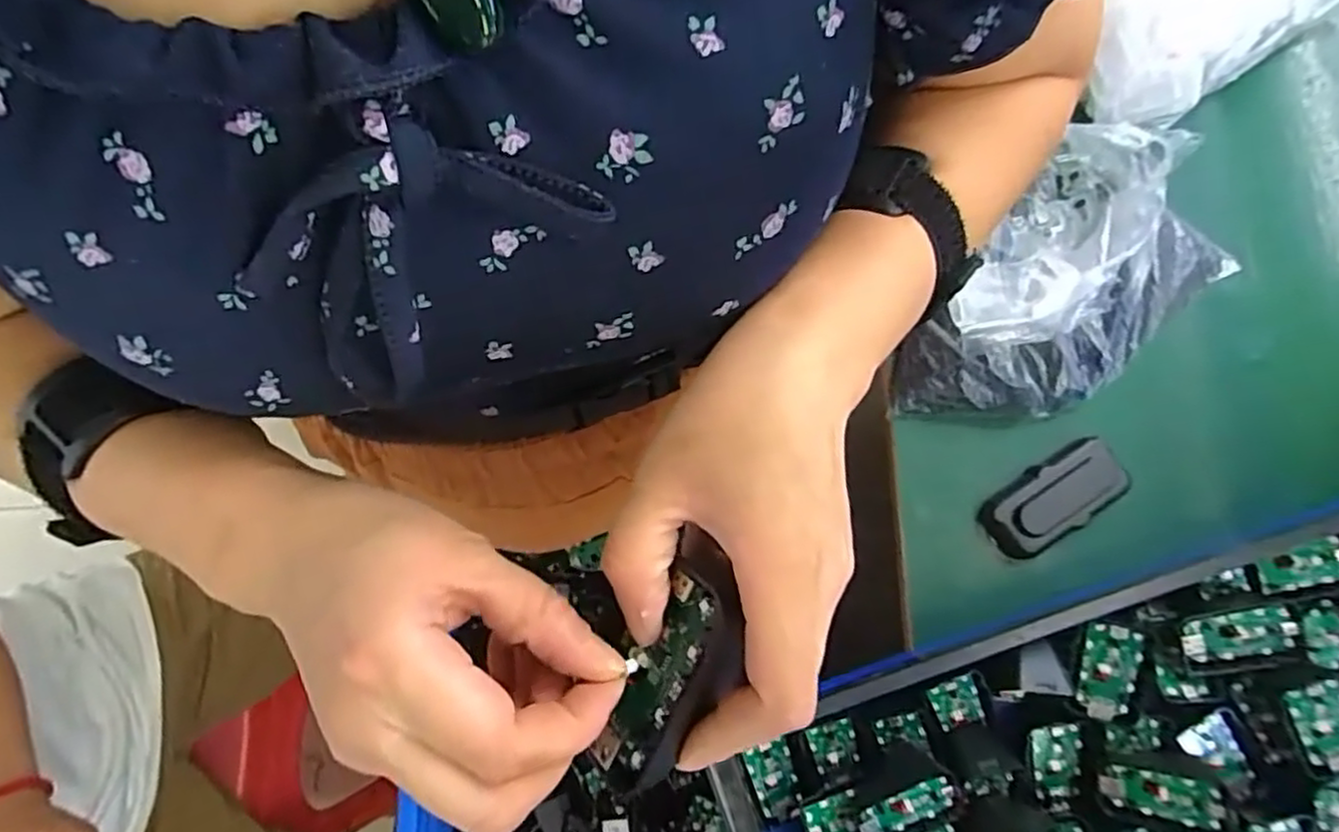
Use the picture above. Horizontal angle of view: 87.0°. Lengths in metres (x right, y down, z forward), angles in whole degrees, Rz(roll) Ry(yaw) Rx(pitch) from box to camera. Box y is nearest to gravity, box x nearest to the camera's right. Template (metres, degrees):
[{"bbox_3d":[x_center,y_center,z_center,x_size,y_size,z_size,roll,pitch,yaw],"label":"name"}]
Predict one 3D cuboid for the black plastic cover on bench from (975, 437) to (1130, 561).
[{"bbox_3d":[0.285,0.063,0.524,0.103,0.026,0.048,-38,80,8],"label":"black plastic cover on bench"}]

